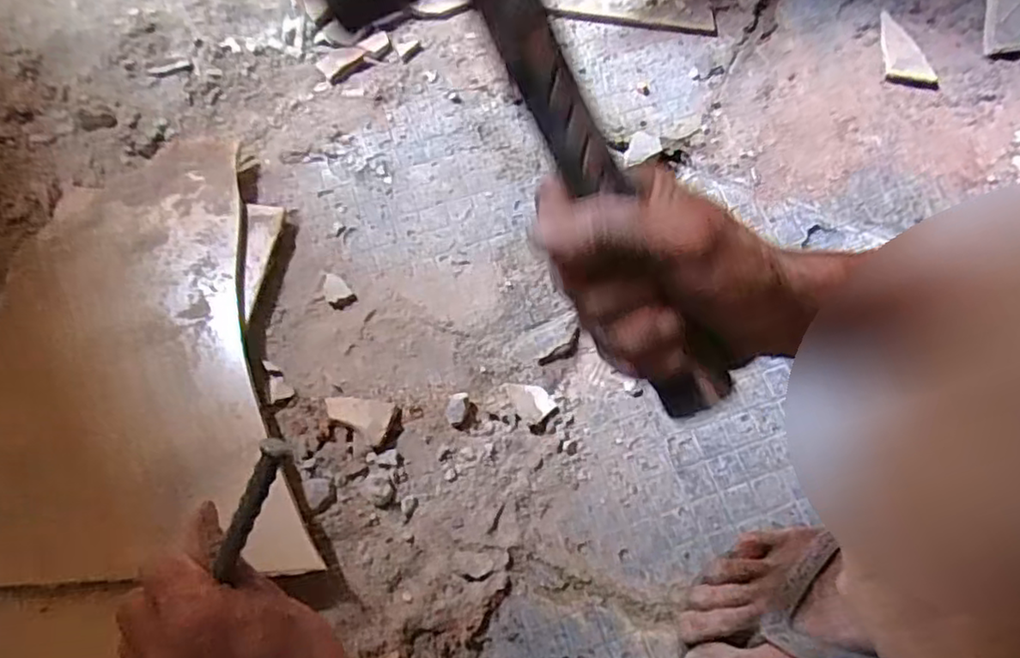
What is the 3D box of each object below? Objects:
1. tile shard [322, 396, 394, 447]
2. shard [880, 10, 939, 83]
[{"bbox_3d":[-0.123,0.069,0.531,0.059,0.008,0.033,16,66,20],"label":"tile shard"},{"bbox_3d":[0.423,-0.301,0.700,0.053,0.014,0.088,6,66,2],"label":"shard"}]

